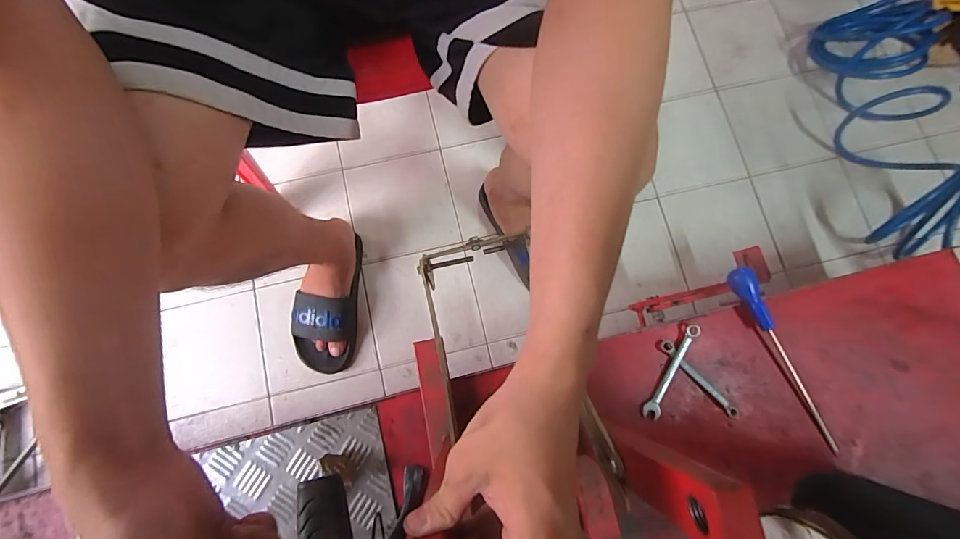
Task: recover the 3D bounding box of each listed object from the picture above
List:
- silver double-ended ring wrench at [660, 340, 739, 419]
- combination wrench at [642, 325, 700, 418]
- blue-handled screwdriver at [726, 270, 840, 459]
[{"bbox_3d":[0.308,0.154,0.591,0.017,0.006,0.134,-41,82,-9],"label":"silver double-ended ring wrench"},{"bbox_3d":[0.271,0.143,0.595,0.020,0.014,0.146,30,79,5],"label":"combination wrench"},{"bbox_3d":[0.423,0.124,0.587,0.027,0.027,0.273,-21,80,-5],"label":"blue-handled screwdriver"}]

